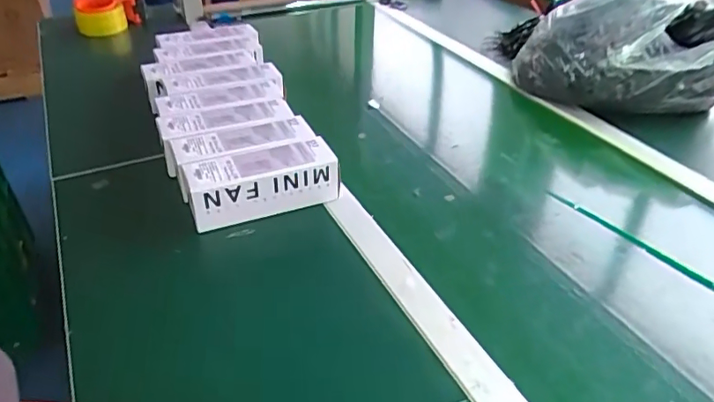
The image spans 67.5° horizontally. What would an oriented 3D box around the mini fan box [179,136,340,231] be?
[{"bbox_3d":[-0.115,-0.020,0.650,0.172,0.070,0.065,-13,39,-18],"label":"mini fan box"}]

